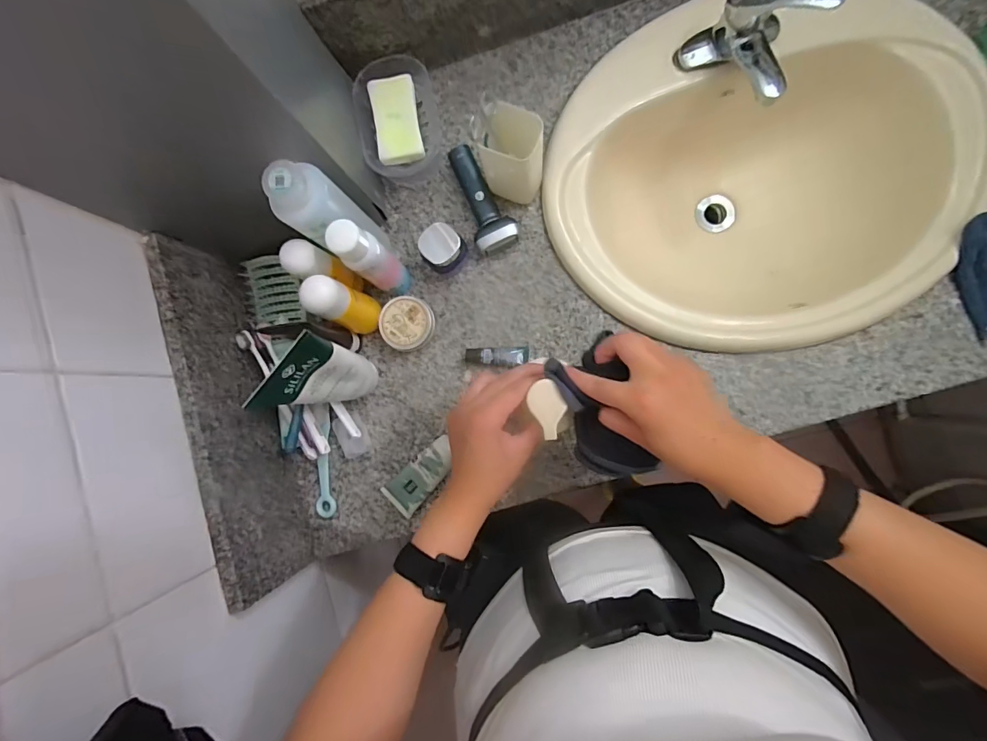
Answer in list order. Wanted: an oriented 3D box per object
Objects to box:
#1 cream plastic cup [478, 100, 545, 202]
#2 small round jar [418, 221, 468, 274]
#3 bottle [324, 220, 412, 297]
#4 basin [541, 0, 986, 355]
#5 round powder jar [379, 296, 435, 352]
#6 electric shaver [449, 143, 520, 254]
[{"bbox_3d":[0.022,-0.251,0.547,0.073,0.126,0.055,24,91,7],"label":"cream plastic cup"},{"bbox_3d":[-0.063,-0.153,0.581,0.052,0.062,0.048,0,88,7],"label":"small round jar"},{"bbox_3d":[-0.140,-0.128,0.543,0.043,0.174,0.043,0,88,7],"label":"bottle"},{"bbox_3d":[0.338,-0.249,0.643,0.522,0.181,0.419,-3,88,5],"label":"basin"},{"bbox_3d":[-0.110,-0.062,0.597,0.066,0.042,0.064,0,88,7],"label":"round powder jar"},{"bbox_3d":[-0.013,-0.228,0.598,0.053,0.030,0.147,-19,86,6],"label":"electric shaver"}]

